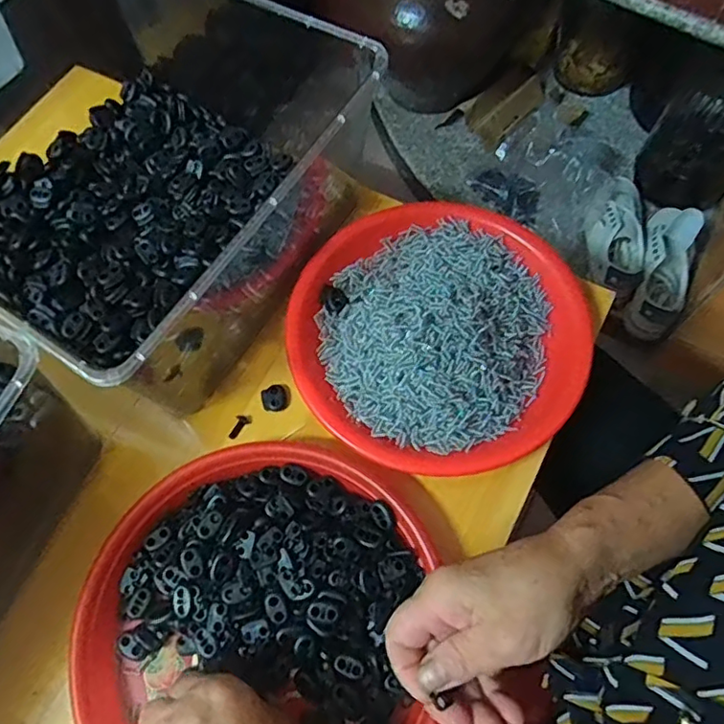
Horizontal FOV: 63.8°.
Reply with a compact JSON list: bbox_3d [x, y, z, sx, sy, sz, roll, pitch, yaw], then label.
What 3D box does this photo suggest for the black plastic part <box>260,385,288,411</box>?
[{"bbox_3d":[-0.067,0.028,0.448,0.020,0.004,0.020,-7,67,0],"label":"black plastic part"}]

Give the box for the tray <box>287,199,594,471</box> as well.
[{"bbox_3d":[0.059,-0.033,0.441,0.219,0.047,0.215,-1,67,2],"label":"tray"}]

